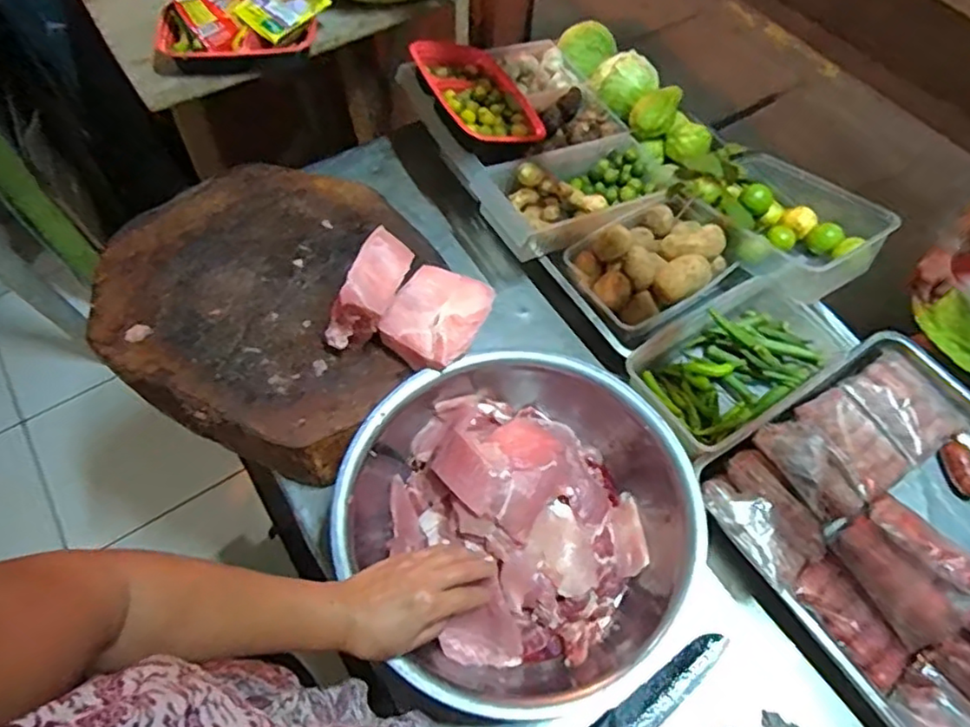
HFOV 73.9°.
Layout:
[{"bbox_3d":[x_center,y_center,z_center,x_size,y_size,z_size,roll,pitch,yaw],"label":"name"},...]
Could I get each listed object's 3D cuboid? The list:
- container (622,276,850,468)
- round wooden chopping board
[{"bbox_3d":[0.317,0.008,0.839,0.271,0.065,0.161,-32,67,-16],"label":"container"},{"bbox_3d":[-0.268,-0.084,0.835,0.408,0.086,0.394,26,65,13],"label":"round wooden chopping board"}]

